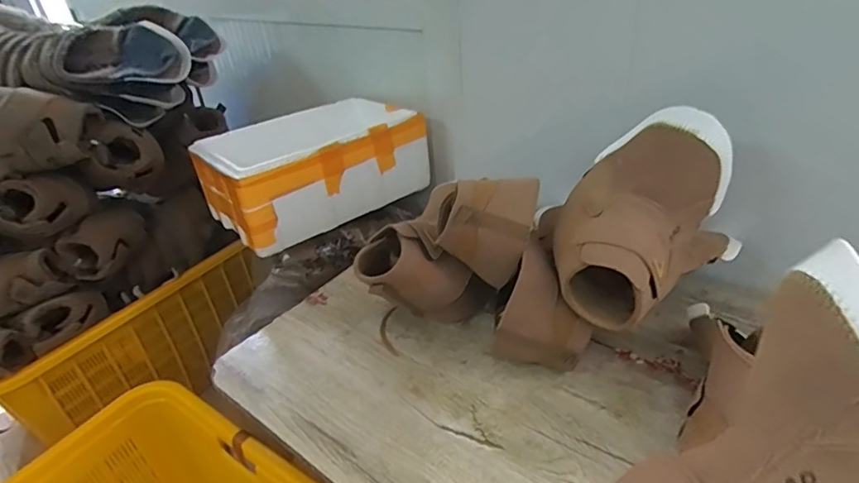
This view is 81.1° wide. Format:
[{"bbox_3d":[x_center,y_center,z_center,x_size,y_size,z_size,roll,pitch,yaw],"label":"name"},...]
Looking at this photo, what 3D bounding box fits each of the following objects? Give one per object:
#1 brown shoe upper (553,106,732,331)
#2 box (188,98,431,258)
[{"bbox_3d":[0.262,-0.026,0.613,0.199,0.198,0.207,6,33,19],"label":"brown shoe upper"},{"bbox_3d":[-0.240,-0.157,1.041,0.413,0.159,0.303,-30,39,-33],"label":"box"}]

